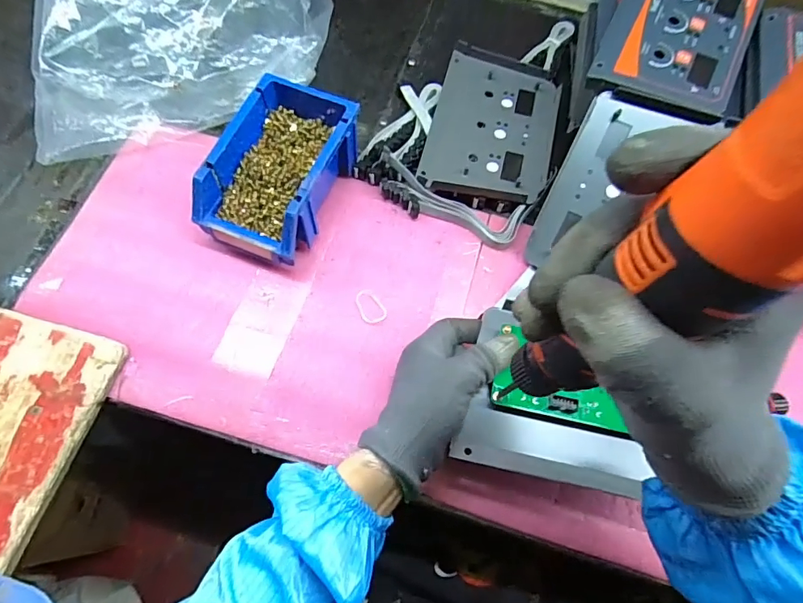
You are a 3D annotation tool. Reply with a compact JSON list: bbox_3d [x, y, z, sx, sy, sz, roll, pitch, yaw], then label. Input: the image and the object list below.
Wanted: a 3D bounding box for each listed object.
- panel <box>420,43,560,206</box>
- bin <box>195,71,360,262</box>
[{"bbox_3d":[0.103,-0.199,0.529,0.132,0.022,0.197,13,66,3],"label":"panel"},{"bbox_3d":[-0.112,-0.123,0.458,0.095,0.076,0.168,22,67,7],"label":"bin"}]

